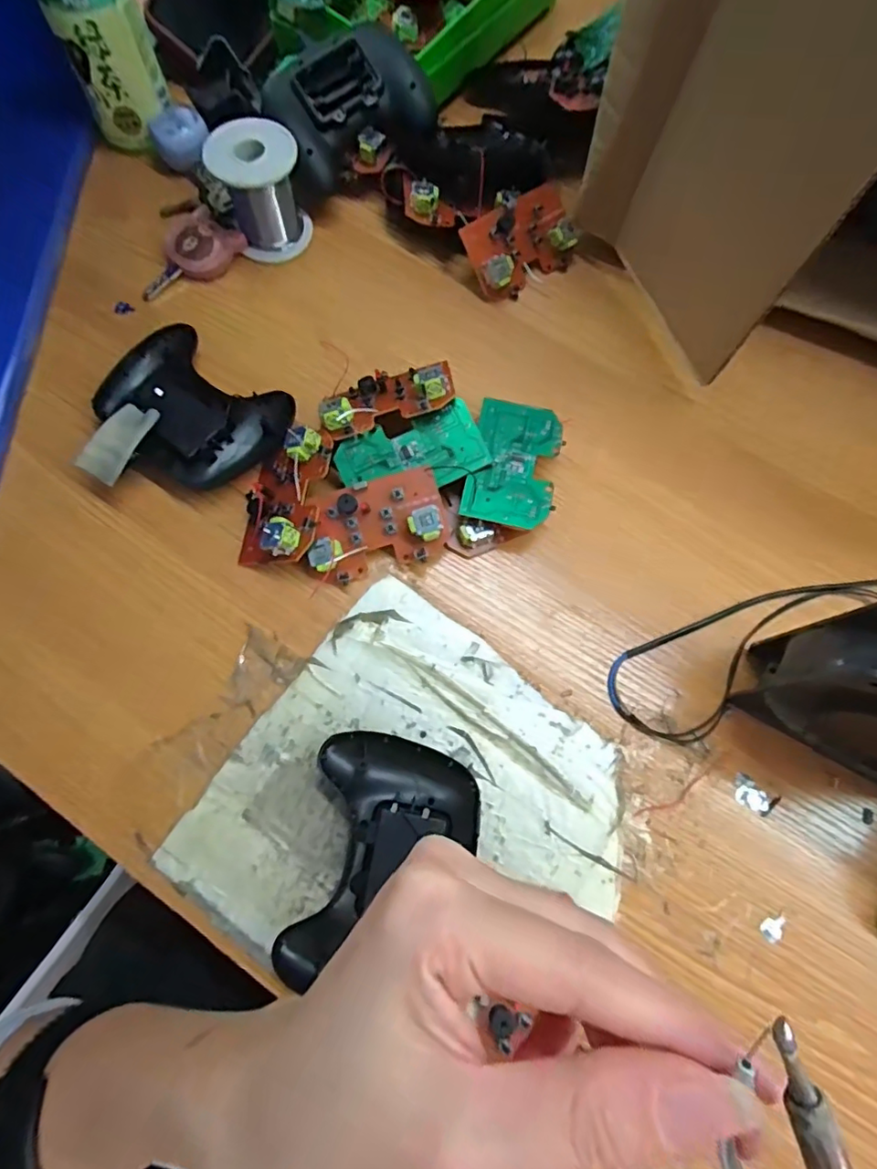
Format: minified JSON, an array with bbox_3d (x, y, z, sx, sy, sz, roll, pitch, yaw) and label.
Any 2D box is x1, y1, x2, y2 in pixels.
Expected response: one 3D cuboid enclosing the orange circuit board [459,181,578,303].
[{"bbox_3d":[0.063,-0.257,0.416,0.085,0.015,0.062,-34,111,-11],"label":"orange circuit board"}]

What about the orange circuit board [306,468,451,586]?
[{"bbox_3d":[-0.039,-0.036,0.346,0.086,0.019,0.055,-16,83,0],"label":"orange circuit board"}]

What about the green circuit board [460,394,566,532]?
[{"bbox_3d":[0.049,-0.079,0.359,0.055,0.004,0.090,13,70,-1],"label":"green circuit board"}]

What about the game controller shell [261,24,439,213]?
[{"bbox_3d":[-0.069,-0.354,0.426,0.122,0.068,0.082,-28,75,-10],"label":"game controller shell"}]

